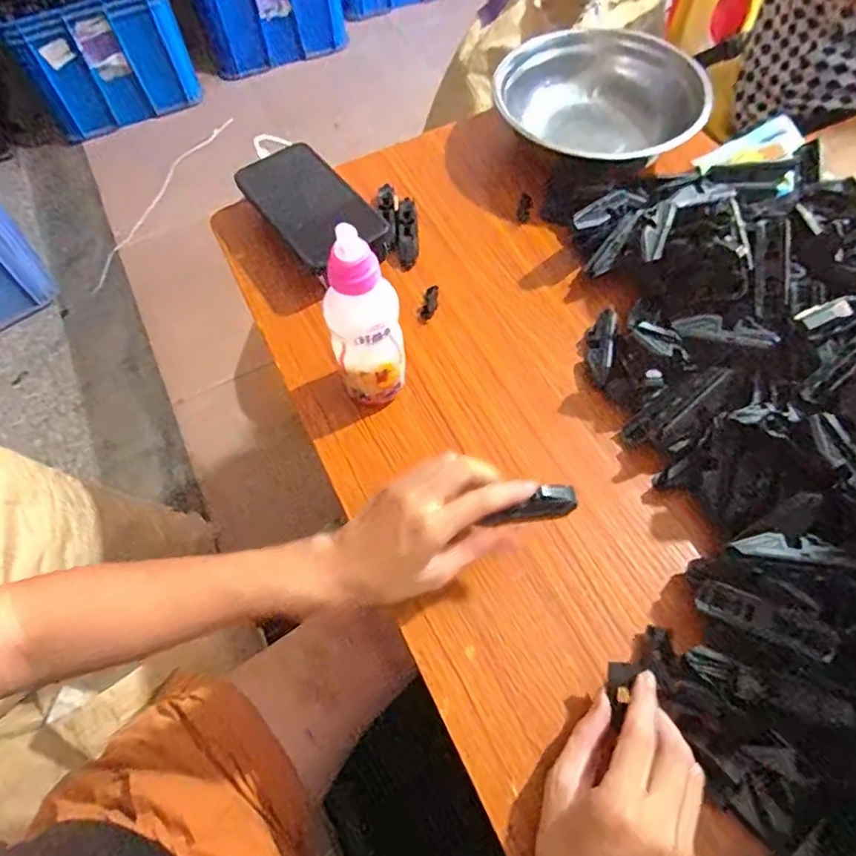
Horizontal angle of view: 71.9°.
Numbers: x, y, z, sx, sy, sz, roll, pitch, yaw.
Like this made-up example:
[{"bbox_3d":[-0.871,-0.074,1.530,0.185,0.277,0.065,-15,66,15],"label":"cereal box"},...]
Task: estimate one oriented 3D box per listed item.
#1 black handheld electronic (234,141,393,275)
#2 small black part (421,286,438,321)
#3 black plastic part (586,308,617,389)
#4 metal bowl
[{"bbox_3d":[-0.112,-0.212,0.556,0.084,0.012,0.135,-38,78,-13],"label":"black handheld electronic"},{"bbox_3d":[0.002,-0.111,0.521,0.013,0.008,0.034,10,74,9],"label":"small black part"},{"bbox_3d":[0.138,-0.067,0.474,0.018,0.013,0.069,10,62,9],"label":"black plastic part"},{"bbox_3d":[0.173,-0.326,0.604,0.196,0.070,0.196,-1,61,2],"label":"metal bowl"}]

